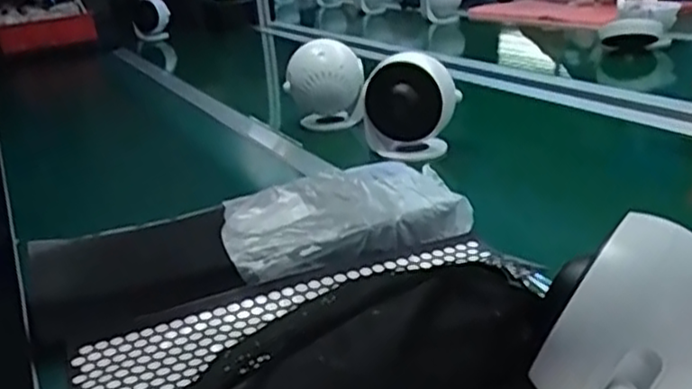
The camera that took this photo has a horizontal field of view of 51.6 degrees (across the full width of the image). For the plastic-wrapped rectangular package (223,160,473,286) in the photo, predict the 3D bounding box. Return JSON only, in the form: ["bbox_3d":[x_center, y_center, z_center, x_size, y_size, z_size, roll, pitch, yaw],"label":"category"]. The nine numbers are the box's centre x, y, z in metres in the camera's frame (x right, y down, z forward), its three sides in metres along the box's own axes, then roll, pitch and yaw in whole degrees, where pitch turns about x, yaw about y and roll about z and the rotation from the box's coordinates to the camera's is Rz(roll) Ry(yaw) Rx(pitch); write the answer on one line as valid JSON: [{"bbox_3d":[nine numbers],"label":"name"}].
[{"bbox_3d":[-0.008,0.015,0.674,0.223,0.037,0.146,-13,22,-17],"label":"plastic-wrapped rectangular package"}]

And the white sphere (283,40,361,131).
[{"bbox_3d":[-0.035,-0.160,1.092,0.088,0.151,0.092,-23,27,-38],"label":"white sphere"}]

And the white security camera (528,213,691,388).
[{"bbox_3d":[0.149,0.086,0.373,0.094,0.131,0.078,11,28,38],"label":"white security camera"}]

